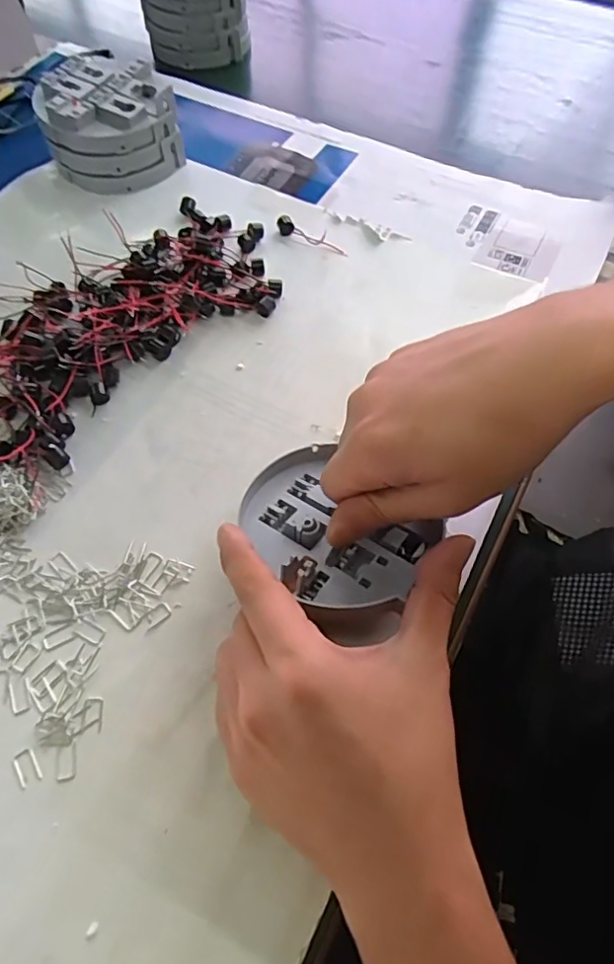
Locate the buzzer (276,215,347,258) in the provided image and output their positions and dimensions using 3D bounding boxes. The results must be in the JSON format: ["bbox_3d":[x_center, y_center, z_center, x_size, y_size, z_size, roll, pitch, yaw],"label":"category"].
[{"bbox_3d":[0.003,-0.186,0.421,0.061,0.011,0.009,28,64,13],"label":"buzzer"}]

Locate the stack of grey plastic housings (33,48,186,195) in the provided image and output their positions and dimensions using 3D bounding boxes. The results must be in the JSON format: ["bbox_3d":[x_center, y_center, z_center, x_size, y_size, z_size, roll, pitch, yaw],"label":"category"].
[{"bbox_3d":[-0.159,-0.291,0.451,0.103,0.055,0.096,-22,64,-13],"label":"stack of grey plastic housings"}]

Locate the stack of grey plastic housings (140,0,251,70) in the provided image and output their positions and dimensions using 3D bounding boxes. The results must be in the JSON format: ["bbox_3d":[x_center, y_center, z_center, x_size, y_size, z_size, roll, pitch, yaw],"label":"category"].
[{"bbox_3d":[-0.115,-0.478,0.552,0.098,0.066,0.082,-16,63,-10],"label":"stack of grey plastic housings"}]

